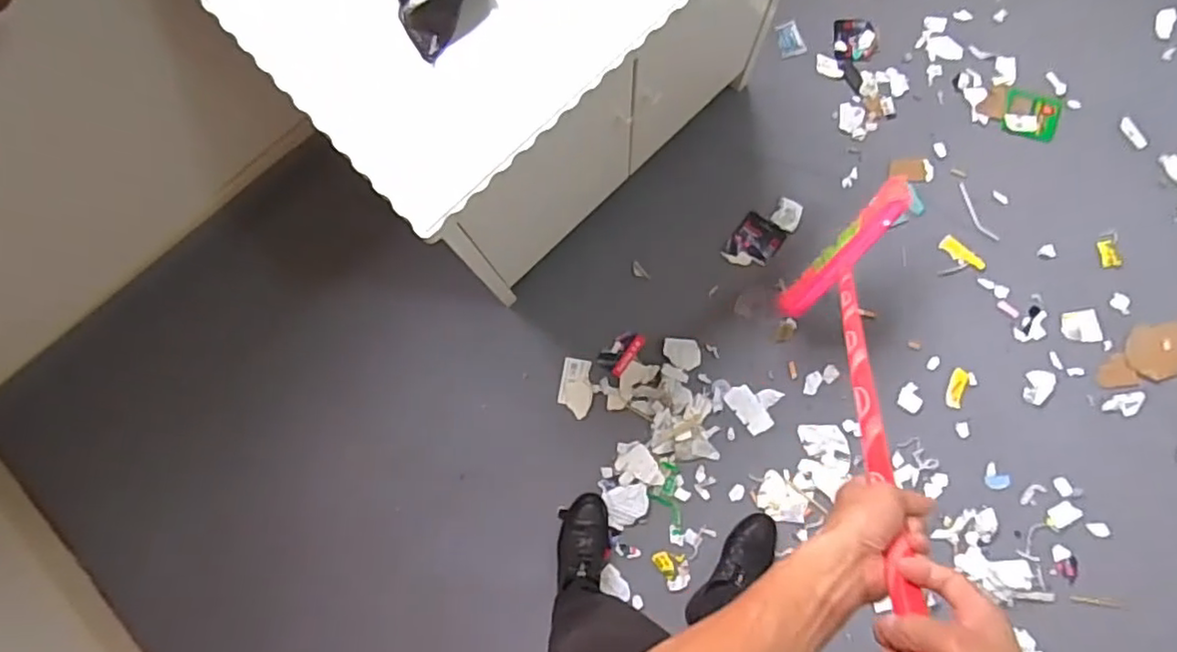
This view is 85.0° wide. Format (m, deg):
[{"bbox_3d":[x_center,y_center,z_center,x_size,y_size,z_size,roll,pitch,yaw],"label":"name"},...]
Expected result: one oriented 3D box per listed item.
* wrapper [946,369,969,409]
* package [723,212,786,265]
[{"bbox_3d":[0.777,0.131,1.354,0.035,0.008,0.085,20,82,4],"label":"wrapper"},{"bbox_3d":[0.367,-0.182,1.423,0.096,0.012,0.120,36,84,6],"label":"package"}]

